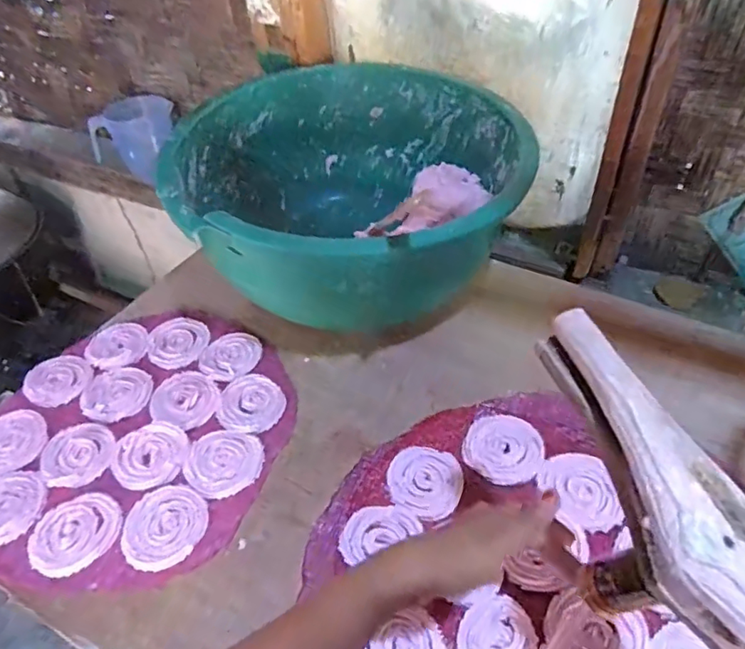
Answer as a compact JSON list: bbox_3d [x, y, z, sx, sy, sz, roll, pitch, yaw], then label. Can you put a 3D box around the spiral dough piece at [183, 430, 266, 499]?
[{"bbox_3d":[-0.155,0.145,0.573,0.078,0.008,0.074,-2,47,2],"label":"spiral dough piece"}]

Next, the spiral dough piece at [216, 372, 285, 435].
[{"bbox_3d":[-0.137,0.089,0.624,0.073,0.007,0.077,-2,47,2],"label":"spiral dough piece"}]

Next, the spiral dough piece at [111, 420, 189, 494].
[{"bbox_3d":[-0.237,0.137,0.580,0.079,0.004,0.074,17,50,18],"label":"spiral dough piece"}]

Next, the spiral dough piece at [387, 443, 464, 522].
[{"bbox_3d":[0.052,0.155,0.544,0.073,0.004,0.072,-2,47,2],"label":"spiral dough piece"}]

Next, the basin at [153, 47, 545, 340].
[{"bbox_3d":[-0.028,-0.166,0.744,0.413,0.207,0.400,-2,47,2],"label":"basin"}]

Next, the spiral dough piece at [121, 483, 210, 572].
[{"bbox_3d":[-0.202,0.192,0.527,0.077,0.005,0.081,-2,47,2],"label":"spiral dough piece"}]

